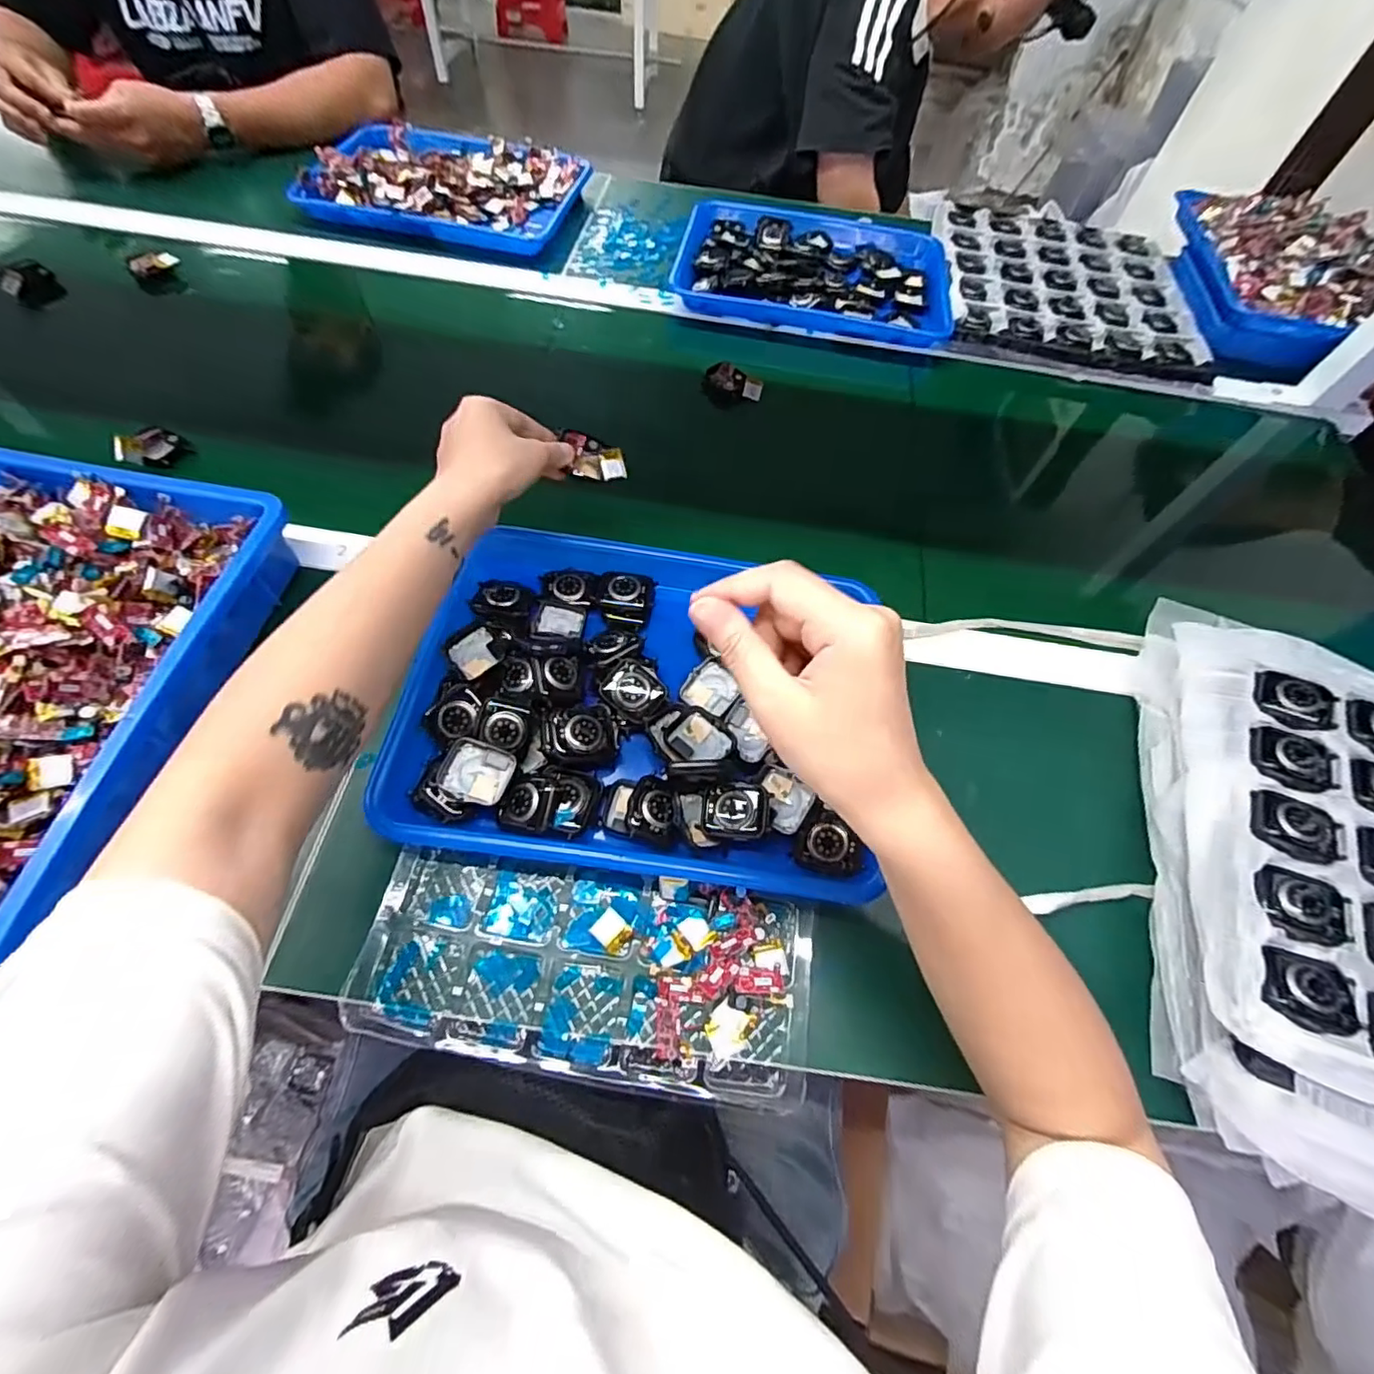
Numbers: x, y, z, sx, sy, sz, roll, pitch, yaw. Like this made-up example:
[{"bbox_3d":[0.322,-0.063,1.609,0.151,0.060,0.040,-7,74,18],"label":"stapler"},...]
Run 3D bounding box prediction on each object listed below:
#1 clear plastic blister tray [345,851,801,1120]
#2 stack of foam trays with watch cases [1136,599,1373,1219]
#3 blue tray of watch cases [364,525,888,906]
[{"bbox_3d":[-0.058,0.166,0.355,0.261,0.022,0.117,9,61,0],"label":"clear plastic blister tray"},{"bbox_3d":[0.442,0.118,0.362,0.264,0.091,0.361,19,61,6],"label":"stack of foam trays with watch cases"},{"bbox_3d":[-0.023,0.002,0.427,0.312,0.052,0.259,7,61,-1],"label":"blue tray of watch cases"}]

